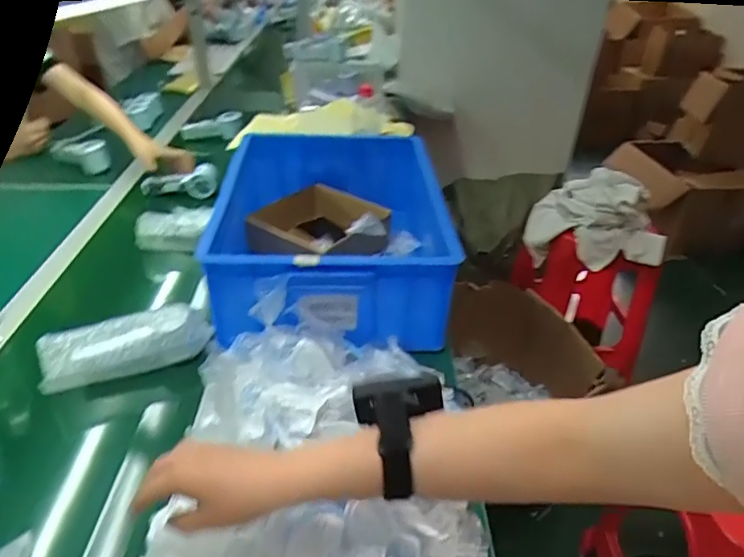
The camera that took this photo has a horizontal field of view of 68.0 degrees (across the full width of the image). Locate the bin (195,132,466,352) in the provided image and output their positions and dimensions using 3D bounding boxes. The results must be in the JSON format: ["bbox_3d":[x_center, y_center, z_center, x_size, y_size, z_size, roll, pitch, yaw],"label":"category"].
[{"bbox_3d":[-0.064,-0.096,0.941,0.339,0.169,0.519,-1,34,-5],"label":"bin"}]

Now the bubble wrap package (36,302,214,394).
[{"bbox_3d":[-0.325,0.088,0.734,0.205,0.067,0.053,-19,39,-28],"label":"bubble wrap package"}]

